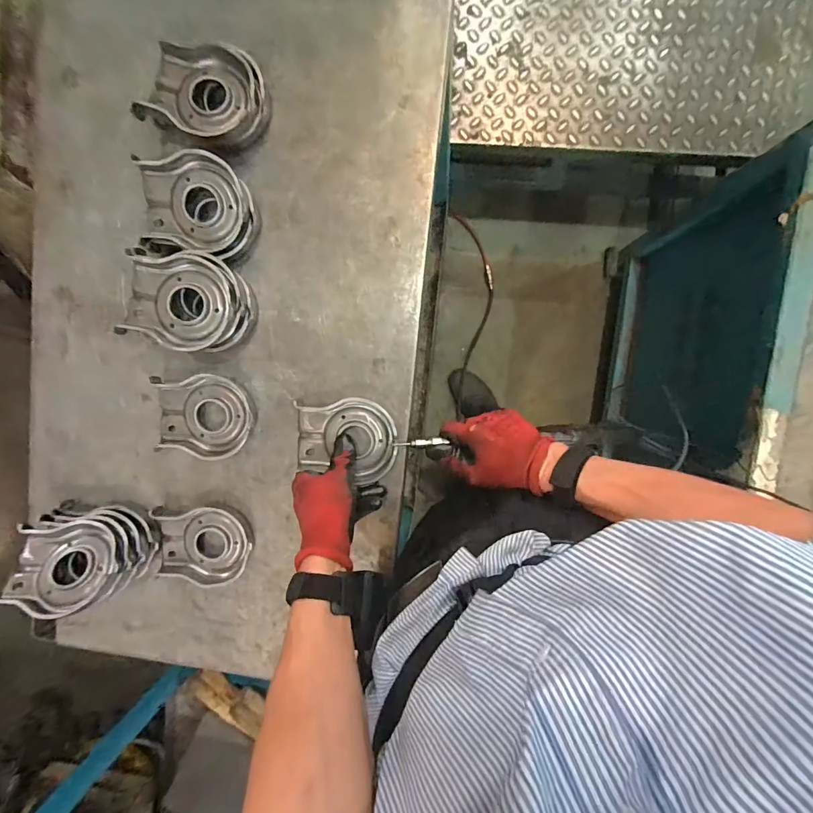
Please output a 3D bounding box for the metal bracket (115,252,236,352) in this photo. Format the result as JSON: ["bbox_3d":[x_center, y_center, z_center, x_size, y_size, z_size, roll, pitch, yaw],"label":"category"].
[{"bbox_3d":[-0.262,-0.120,0.456,0.119,0.030,0.103,11,95,4],"label":"metal bracket"}]

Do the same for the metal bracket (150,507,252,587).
[{"bbox_3d":[-0.264,0.177,0.513,0.119,0.027,0.097,-3,93,8],"label":"metal bracket"}]

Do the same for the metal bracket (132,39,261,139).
[{"bbox_3d":[-0.229,-0.355,0.457,0.127,0.049,0.114,30,97,5],"label":"metal bracket"}]

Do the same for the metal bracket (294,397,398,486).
[{"bbox_3d":[-0.073,0.039,0.479,0.121,0.024,0.096,3,94,7],"label":"metal bracket"}]

